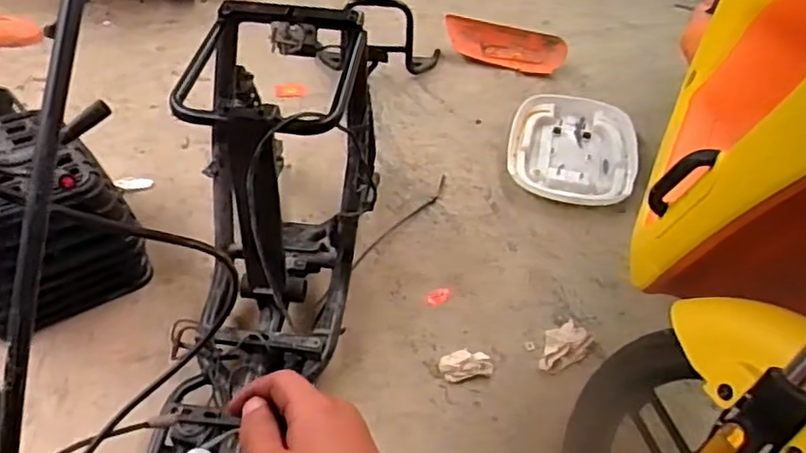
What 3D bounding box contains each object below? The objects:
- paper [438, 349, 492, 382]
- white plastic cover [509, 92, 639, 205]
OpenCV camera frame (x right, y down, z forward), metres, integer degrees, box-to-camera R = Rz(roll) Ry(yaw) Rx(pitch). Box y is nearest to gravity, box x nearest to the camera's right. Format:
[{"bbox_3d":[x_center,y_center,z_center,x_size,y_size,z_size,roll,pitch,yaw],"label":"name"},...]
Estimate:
[{"bbox_3d":[0.104,0.229,1.051,0.087,0.033,0.048,-9,47,-13],"label":"paper"},{"bbox_3d":[0.395,-0.195,1.485,0.295,0.057,0.419,6,45,2],"label":"white plastic cover"}]

